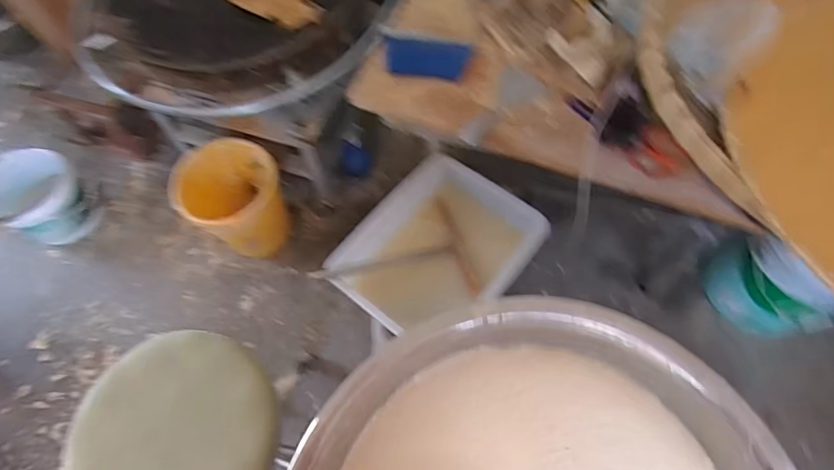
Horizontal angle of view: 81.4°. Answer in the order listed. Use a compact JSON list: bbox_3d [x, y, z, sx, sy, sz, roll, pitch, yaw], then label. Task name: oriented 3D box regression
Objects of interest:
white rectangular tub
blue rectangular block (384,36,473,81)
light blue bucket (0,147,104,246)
[{"bbox_3d":[0.039,0.035,0.957,0.289,0.080,0.348,37,72,18],"label":"white rectangular tub"},{"bbox_3d":[0.016,-0.347,0.950,0.168,0.008,0.092,10,66,7],"label":"blue rectangular block"},{"bbox_3d":[-1.041,-0.100,1.354,0.218,0.207,0.221,-1,65,2],"label":"light blue bucket"}]

